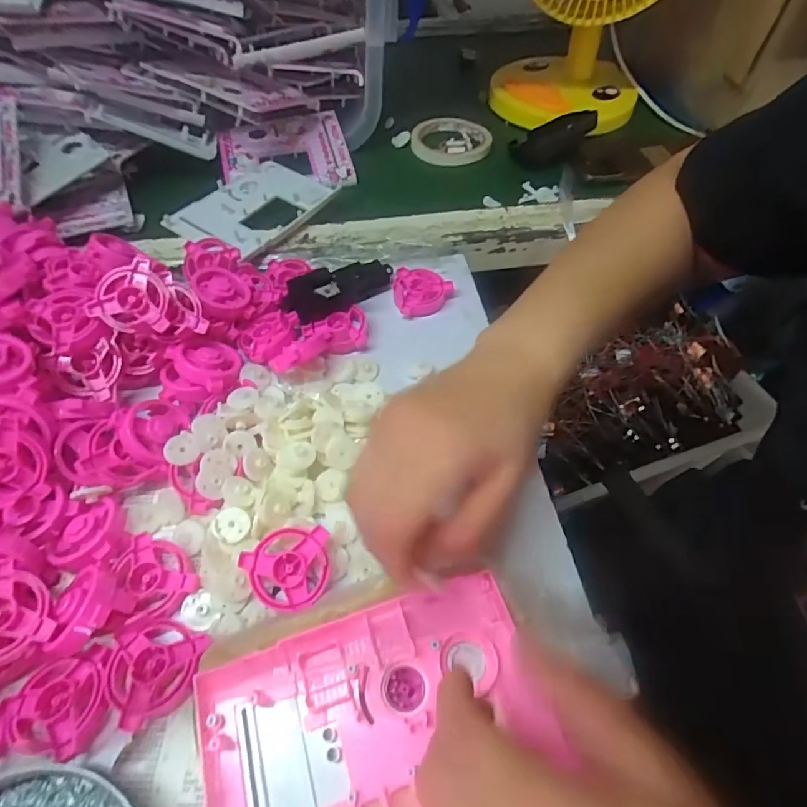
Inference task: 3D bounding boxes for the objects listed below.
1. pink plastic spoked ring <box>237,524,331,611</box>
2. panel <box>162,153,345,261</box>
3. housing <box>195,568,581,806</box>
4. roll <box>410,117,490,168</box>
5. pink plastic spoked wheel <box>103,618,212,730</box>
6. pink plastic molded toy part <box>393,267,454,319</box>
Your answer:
[{"bbox_3d":[-0.071,0.101,0.300,0.053,0.007,0.046,-5,74,-8],"label":"pink plastic spoked ring"},{"bbox_3d":[-0.151,-0.208,0.511,0.129,0.014,0.148,22,59,16],"label":"panel"},{"bbox_3d":[-0.010,0.169,0.233,0.164,0.018,0.133,-16,56,-11],"label":"housing"},{"bbox_3d":[0.061,-0.334,0.619,0.096,0.014,0.093,7,55,5],"label":"roll"},{"bbox_3d":[-0.142,0.149,0.274,0.052,0.012,0.051,0,55,0],"label":"pink plastic spoked wheel"},{"bbox_3d":[0.018,-0.103,0.454,0.054,0.019,0.049,2,55,1],"label":"pink plastic molded toy part"}]

